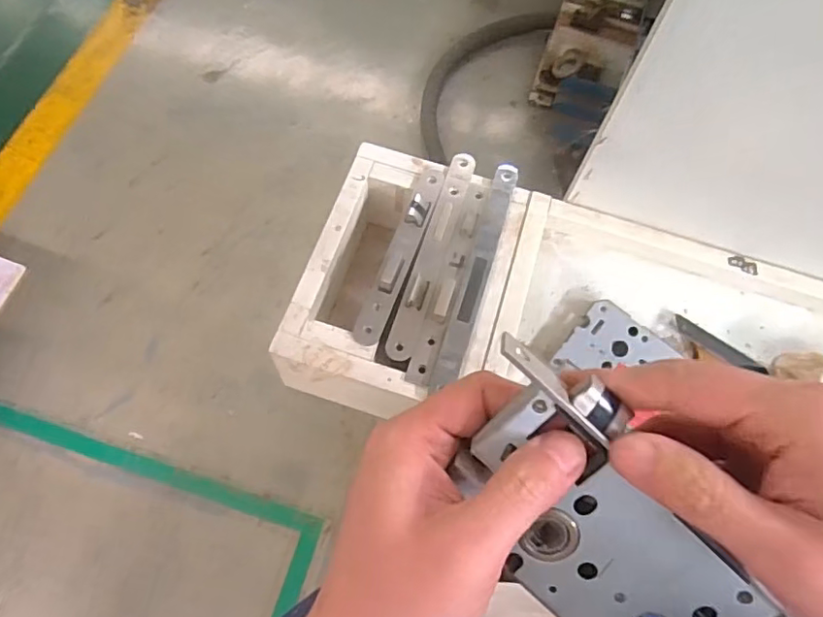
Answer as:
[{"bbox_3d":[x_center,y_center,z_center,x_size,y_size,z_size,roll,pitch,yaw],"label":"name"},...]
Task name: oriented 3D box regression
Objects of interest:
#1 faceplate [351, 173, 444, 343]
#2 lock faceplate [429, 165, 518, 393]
[{"bbox_3d":[-0.007,-0.048,0.483,0.023,0.015,0.173,19,69,5],"label":"faceplate"},{"bbox_3d":[0.056,-0.032,0.478,0.022,0.006,0.213,19,67,0],"label":"lock faceplate"}]

